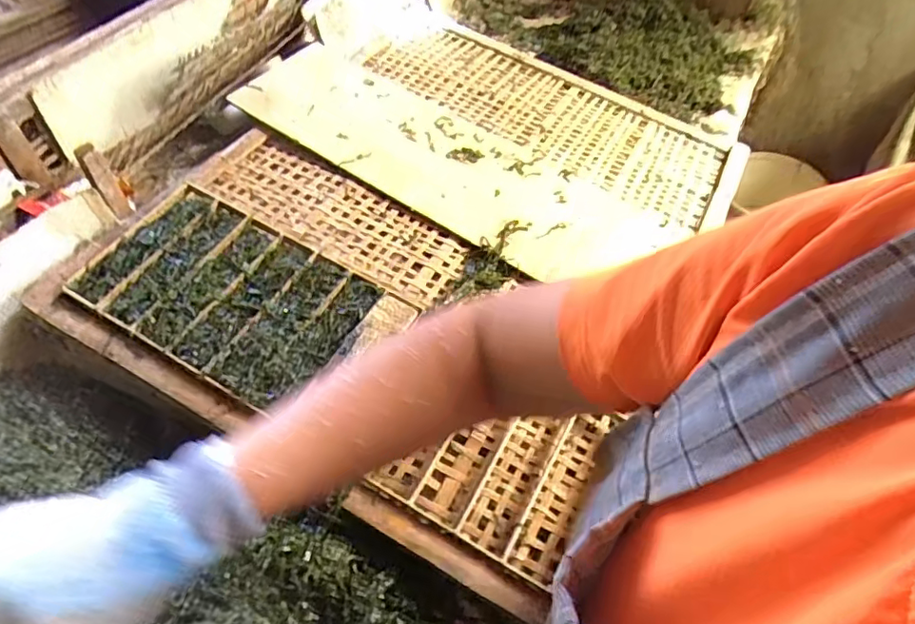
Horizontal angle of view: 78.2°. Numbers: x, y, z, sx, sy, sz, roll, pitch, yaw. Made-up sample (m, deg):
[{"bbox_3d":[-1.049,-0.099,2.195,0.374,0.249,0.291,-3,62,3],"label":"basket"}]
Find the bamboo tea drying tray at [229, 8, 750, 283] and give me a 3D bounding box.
[{"bbox_3d":[0.084,-0.341,1.051,0.850,0.056,0.576,29,53,8],"label":"bamboo tea drying tray"}]

